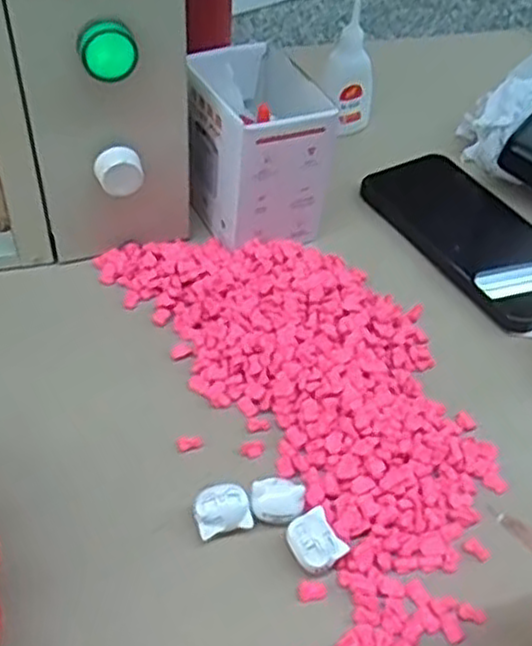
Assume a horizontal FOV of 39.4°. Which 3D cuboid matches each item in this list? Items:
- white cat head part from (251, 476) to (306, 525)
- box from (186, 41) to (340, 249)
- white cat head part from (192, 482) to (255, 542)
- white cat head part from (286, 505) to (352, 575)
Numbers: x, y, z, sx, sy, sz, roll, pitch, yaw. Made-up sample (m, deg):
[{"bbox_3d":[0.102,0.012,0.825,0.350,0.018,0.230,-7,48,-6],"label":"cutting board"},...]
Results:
[{"bbox_3d":[0.006,0.084,0.350,0.025,0.016,0.017,12,48,7],"label":"white cat head part"},{"bbox_3d":[-0.008,-0.111,0.472,0.076,0.097,0.089,-20,52,-21],"label":"box"},{"bbox_3d":[-0.020,0.087,0.348,0.025,0.011,0.022,-10,80,-11],"label":"white cat head part"},{"bbox_3d":[0.022,0.100,0.338,0.023,0.013,0.026,-25,54,-25],"label":"white cat head part"}]

